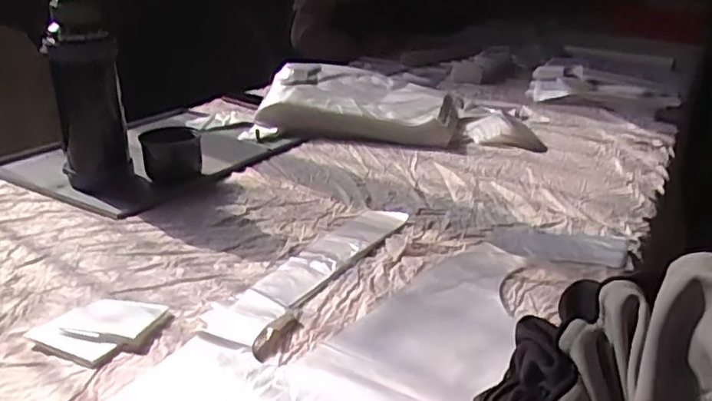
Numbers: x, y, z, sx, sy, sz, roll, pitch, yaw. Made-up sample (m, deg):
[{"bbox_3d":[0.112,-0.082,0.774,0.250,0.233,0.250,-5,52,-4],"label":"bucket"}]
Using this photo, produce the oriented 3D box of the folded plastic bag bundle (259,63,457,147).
[{"bbox_3d":[0.013,-0.202,1.229,0.383,0.104,0.225,6,23,12],"label":"folded plastic bag bundle"}]

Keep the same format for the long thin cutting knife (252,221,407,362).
[{"bbox_3d":[-0.021,0.082,0.656,0.029,0.008,0.307,12,25,25],"label":"long thin cutting knife"}]

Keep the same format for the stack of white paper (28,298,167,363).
[{"bbox_3d":[-0.239,0.117,0.567,0.093,0.011,0.090,11,25,23],"label":"stack of white paper"}]

